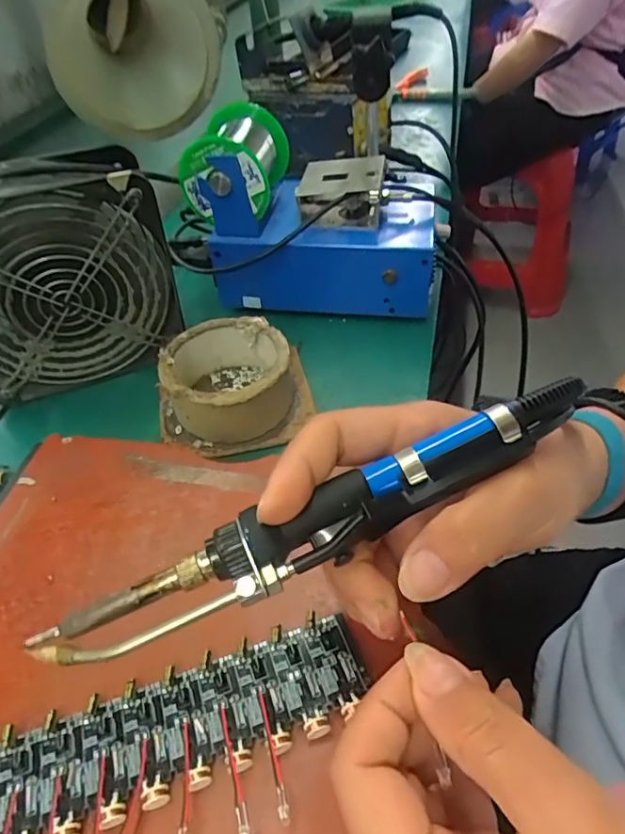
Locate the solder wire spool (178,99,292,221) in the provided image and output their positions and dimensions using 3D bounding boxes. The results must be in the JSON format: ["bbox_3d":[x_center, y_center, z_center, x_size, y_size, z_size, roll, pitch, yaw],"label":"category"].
[{"bbox_3d":[-0.061,-0.208,0.437,0.065,0.059,0.092,4,46,11],"label":"solder wire spool"}]

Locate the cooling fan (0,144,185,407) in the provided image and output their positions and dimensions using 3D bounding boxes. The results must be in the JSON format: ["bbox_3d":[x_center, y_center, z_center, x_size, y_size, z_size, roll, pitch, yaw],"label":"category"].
[{"bbox_3d":[-0.177,-0.091,0.384,0.153,0.156,0.059,-17,47,-13],"label":"cooling fan"}]

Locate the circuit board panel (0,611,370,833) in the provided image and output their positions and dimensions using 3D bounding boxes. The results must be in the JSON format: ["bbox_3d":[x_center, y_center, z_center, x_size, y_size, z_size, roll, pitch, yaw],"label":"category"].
[{"bbox_3d":[-0.058,0.124,0.215,0.162,0.007,0.045,-17,46,-12],"label":"circuit board panel"}]

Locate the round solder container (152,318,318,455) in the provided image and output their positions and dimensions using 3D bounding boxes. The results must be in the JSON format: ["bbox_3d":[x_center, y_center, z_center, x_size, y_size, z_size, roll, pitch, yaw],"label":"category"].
[{"bbox_3d":[-0.056,-0.024,0.384,0.106,0.051,0.085,-13,45,-5],"label":"round solder container"}]

